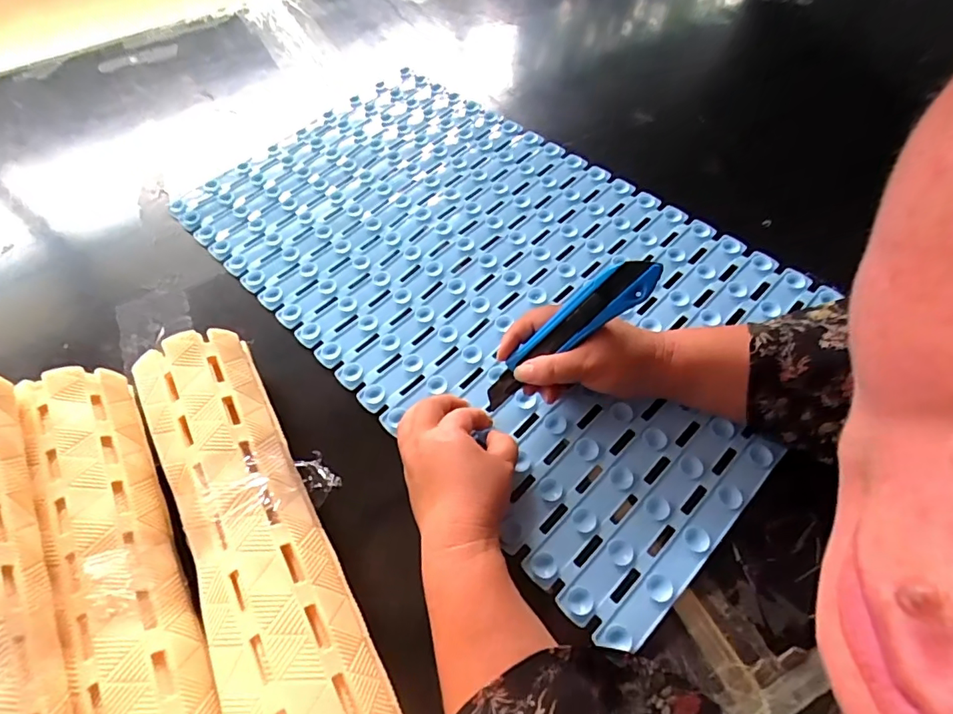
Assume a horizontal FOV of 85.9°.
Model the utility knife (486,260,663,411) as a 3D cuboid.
[{"bbox_3d":[0.069,-0.017,0.430,0.023,0.189,0.030,15,42,-44],"label":"utility knife"}]

